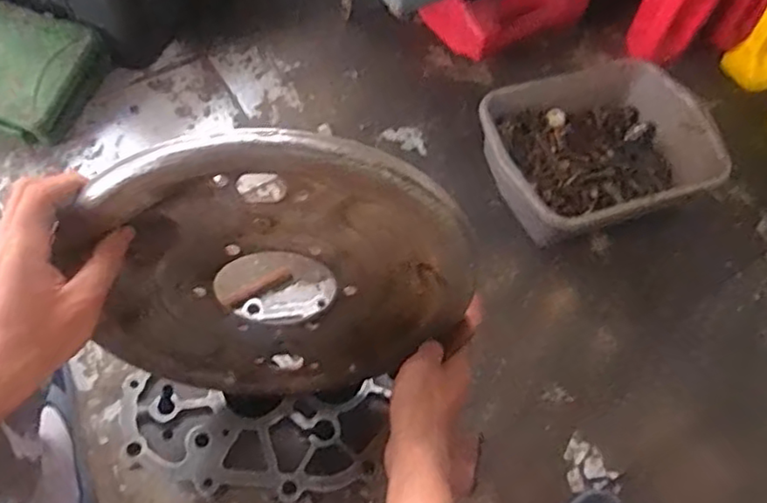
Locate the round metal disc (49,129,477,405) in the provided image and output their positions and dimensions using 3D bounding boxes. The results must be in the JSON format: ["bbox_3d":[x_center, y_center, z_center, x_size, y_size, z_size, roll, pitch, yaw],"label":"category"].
[{"bbox_3d":[-0.075,0.032,0.483,0.272,0.307,0.016,-3,51,-5],"label":"round metal disc"}]

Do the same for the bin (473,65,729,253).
[{"bbox_3d":[0.335,-0.158,1.021,0.353,0.141,0.267,-14,64,-12],"label":"bin"}]

